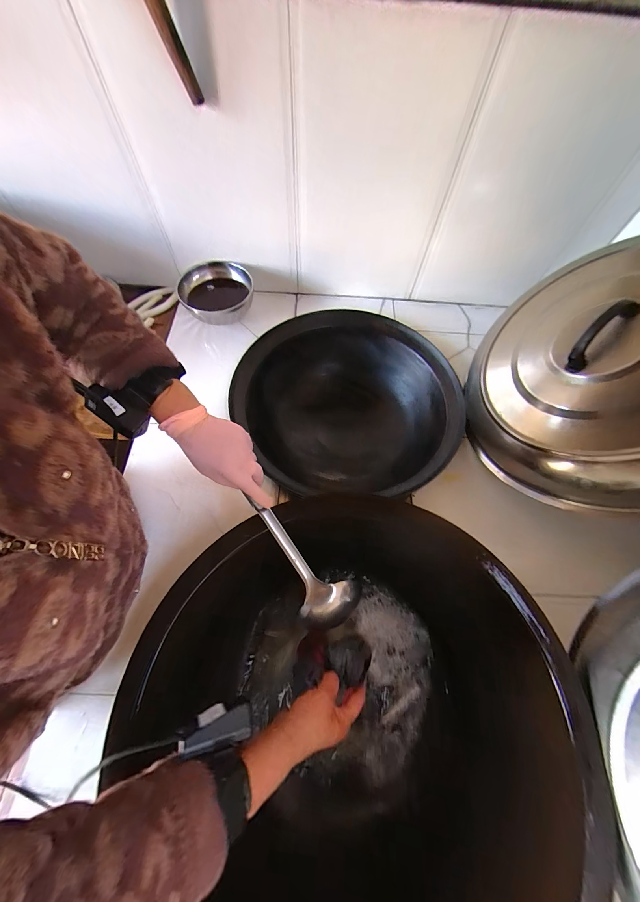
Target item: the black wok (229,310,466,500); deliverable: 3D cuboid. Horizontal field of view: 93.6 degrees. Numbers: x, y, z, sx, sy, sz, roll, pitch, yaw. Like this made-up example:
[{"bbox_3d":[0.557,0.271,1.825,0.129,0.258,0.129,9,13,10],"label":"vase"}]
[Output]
[{"bbox_3d":[0.060,-0.114,0.701,0.442,0.134,0.411,1,65,-2],"label":"black wok"}]

